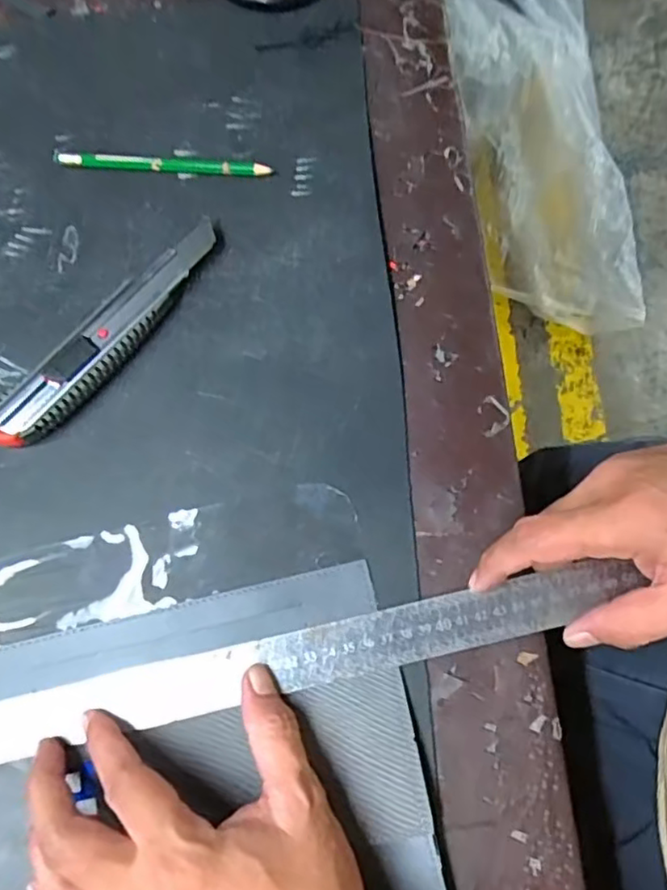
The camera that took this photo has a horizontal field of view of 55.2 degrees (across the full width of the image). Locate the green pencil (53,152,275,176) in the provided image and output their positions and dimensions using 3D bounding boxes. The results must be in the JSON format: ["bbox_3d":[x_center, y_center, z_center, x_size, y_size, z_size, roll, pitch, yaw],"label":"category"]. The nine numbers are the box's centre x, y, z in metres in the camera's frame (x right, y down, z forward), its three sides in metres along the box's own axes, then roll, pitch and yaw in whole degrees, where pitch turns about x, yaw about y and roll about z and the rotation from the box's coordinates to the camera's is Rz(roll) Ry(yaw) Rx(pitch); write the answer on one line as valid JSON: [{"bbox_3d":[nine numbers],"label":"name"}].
[{"bbox_3d":[-0.109,-0.179,0.403,0.138,0.010,0.012,7,74,4],"label":"green pencil"}]

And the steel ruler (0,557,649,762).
[{"bbox_3d":[-0.089,0.125,0.320,0.484,0.005,0.030,-13,70,-2],"label":"steel ruler"}]

